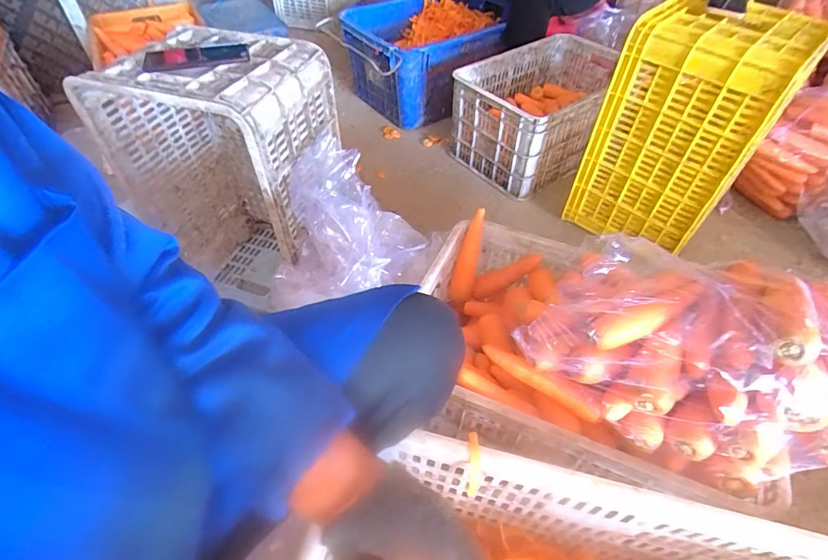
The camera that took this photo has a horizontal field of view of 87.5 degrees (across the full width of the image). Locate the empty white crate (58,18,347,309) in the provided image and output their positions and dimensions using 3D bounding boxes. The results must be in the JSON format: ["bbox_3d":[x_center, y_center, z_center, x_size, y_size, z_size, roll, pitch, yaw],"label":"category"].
[{"bbox_3d":[-0.359,-0.210,0.913,0.368,0.492,0.272,16,51,14],"label":"empty white crate"}]

